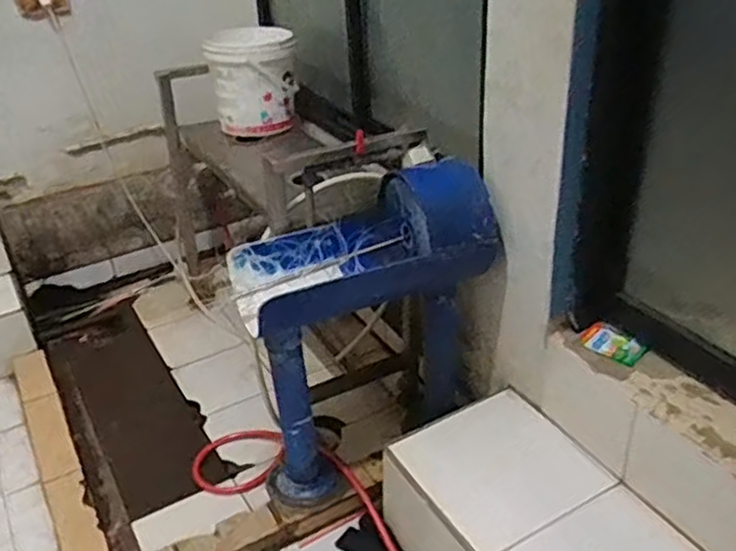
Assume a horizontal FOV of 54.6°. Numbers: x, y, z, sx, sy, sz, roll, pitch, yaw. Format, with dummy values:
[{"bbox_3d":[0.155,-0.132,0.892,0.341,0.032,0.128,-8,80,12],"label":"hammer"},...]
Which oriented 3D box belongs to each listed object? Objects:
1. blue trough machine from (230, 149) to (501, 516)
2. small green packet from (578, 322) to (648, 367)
[{"bbox_3d":[-0.002,0.145,1.889,0.631,0.818,0.276,-14,33,-16],"label":"blue trough machine"},{"bbox_3d":[0.598,0.165,1.739,0.147,0.014,0.079,28,71,32],"label":"small green packet"}]

